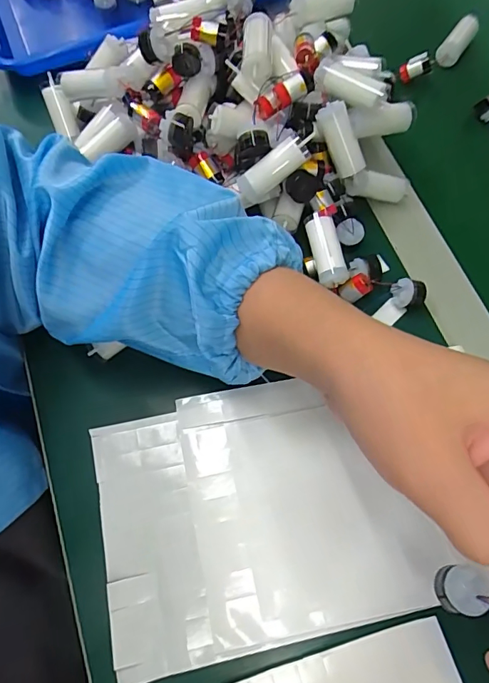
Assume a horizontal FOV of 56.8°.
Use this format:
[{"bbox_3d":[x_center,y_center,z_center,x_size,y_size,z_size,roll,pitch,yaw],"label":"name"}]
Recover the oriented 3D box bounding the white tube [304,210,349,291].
[{"bbox_3d":[0.059,-0.065,0.323,0.020,0.017,0.053,-10,70,-2],"label":"white tube"}]

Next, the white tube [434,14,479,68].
[{"bbox_3d":[0.206,-0.290,0.435,0.020,0.016,0.065,33,74,13],"label":"white tube"}]

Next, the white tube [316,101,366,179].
[{"bbox_3d":[0.071,-0.145,0.331,0.016,0.057,0.020,15,67,42],"label":"white tube"}]

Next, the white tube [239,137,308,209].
[{"bbox_3d":[0.018,-0.118,0.315,0.055,0.018,0.014,-35,70,20],"label":"white tube"}]

